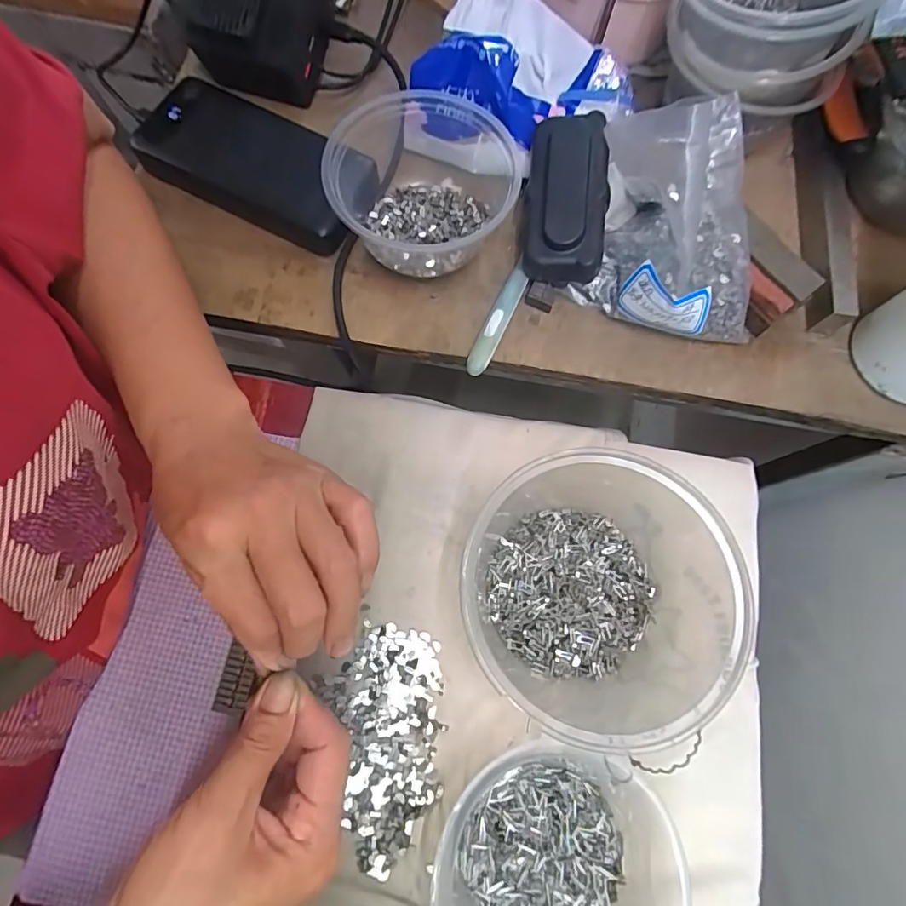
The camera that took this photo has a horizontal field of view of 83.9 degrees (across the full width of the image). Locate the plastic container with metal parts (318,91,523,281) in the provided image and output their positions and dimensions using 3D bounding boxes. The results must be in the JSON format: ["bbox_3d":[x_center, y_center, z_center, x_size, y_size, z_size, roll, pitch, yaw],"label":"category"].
[{"bbox_3d":[-0.018,-0.167,0.320,0.109,0.060,0.116,1,74,-2],"label":"plastic container with metal parts"}]

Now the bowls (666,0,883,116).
[{"bbox_3d":[0.187,-0.271,0.300,0.108,0.059,0.099,1,74,-2],"label":"bowls"}]

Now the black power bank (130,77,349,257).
[{"bbox_3d":[-0.136,-0.200,0.349,0.157,0.026,0.073,25,74,5],"label":"black power bank"}]

